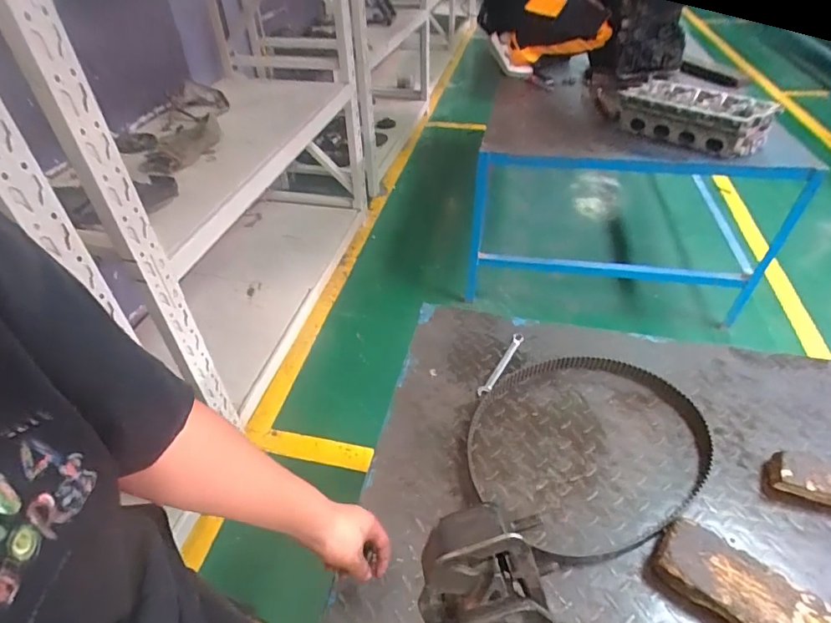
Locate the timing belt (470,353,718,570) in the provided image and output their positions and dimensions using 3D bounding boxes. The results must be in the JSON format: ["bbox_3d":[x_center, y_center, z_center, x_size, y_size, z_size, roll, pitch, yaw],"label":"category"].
[{"bbox_3d":[0.279,0.204,0.784,0.416,0.028,0.344,-32,50,-29],"label":"timing belt"}]

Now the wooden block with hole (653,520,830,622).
[{"bbox_3d":[0.463,0.390,0.570,0.328,0.045,0.095,30,51,31],"label":"wooden block with hole"}]

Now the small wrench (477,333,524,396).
[{"bbox_3d":[0.167,0.102,0.912,0.021,0.015,0.177,24,47,24],"label":"small wrench"}]

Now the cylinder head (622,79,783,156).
[{"bbox_3d":[0.916,-0.642,1.578,0.456,0.143,0.213,29,49,28],"label":"cylinder head"}]

